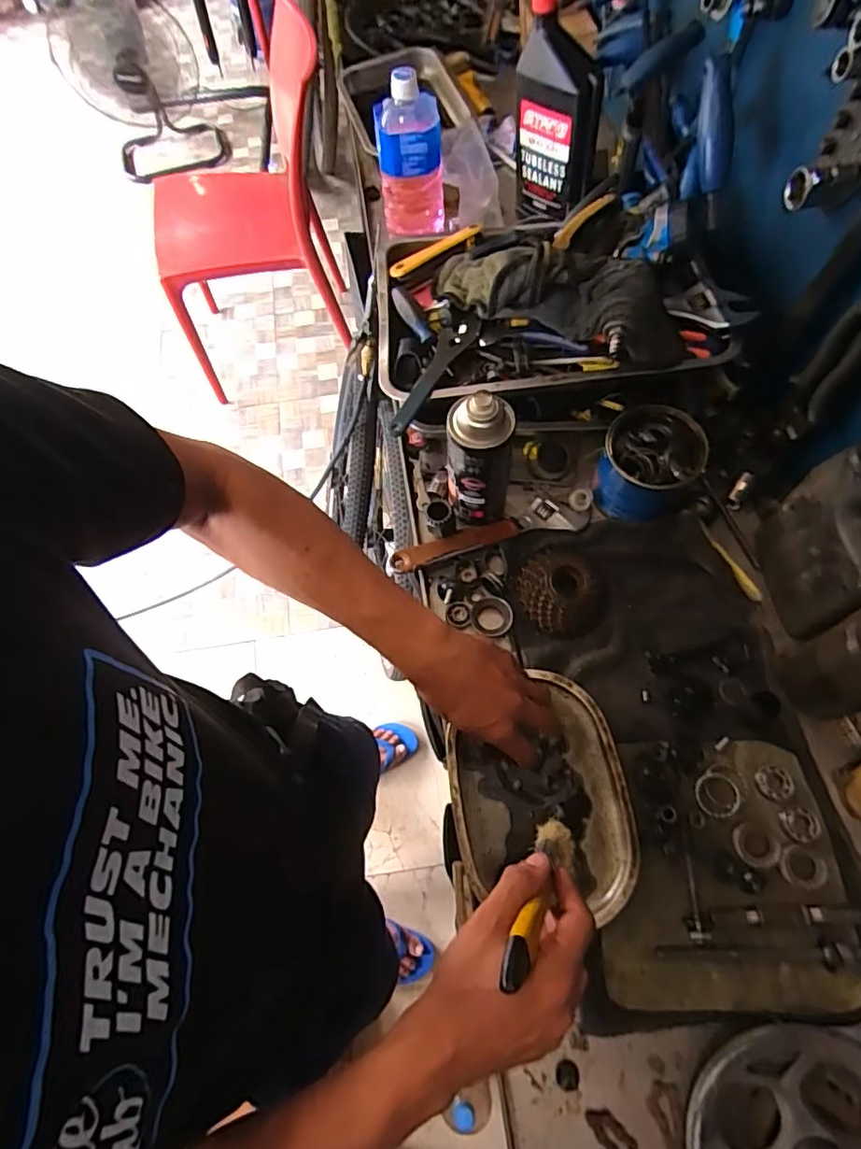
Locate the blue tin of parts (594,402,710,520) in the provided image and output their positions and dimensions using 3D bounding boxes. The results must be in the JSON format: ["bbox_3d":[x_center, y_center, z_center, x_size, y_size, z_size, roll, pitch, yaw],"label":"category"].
[{"bbox_3d":[0.237,-0.120,0.620,0.097,0.094,0.094,-1,67,2],"label":"blue tin of parts"}]

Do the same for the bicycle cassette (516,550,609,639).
[{"bbox_3d":[0.144,0.012,0.601,0.096,0.040,0.097,-1,67,2],"label":"bicycle cassette"}]

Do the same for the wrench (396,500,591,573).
[{"bbox_3d":[0.067,-0.050,0.635,0.231,0.024,0.046,-16,67,-4],"label":"wrench"}]

